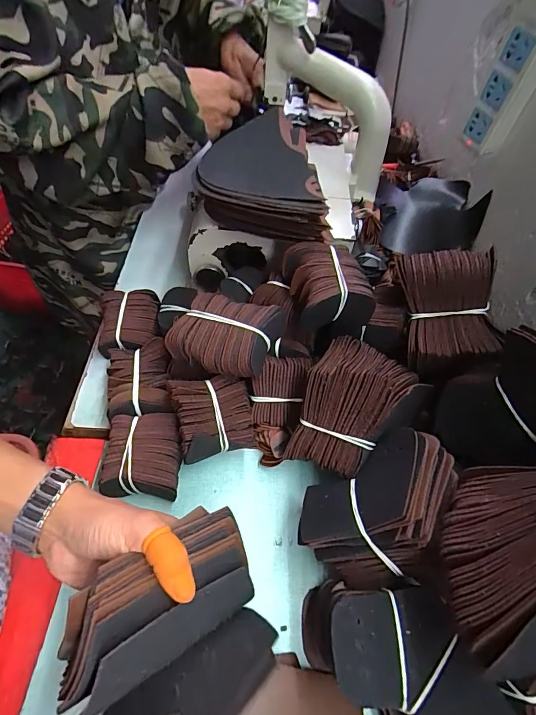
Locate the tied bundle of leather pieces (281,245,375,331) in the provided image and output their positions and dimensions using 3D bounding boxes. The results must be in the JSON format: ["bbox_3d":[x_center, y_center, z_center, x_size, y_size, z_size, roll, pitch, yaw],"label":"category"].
[{"bbox_3d":[0.066,-0.075,0.435,0.085,0.079,0.080,-4,56,-6],"label":"tied bundle of leather pieces"}]

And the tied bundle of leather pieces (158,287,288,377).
[{"bbox_3d":[-0.049,-0.021,0.418,0.116,0.067,0.079,15,56,8],"label":"tied bundle of leather pieces"}]

